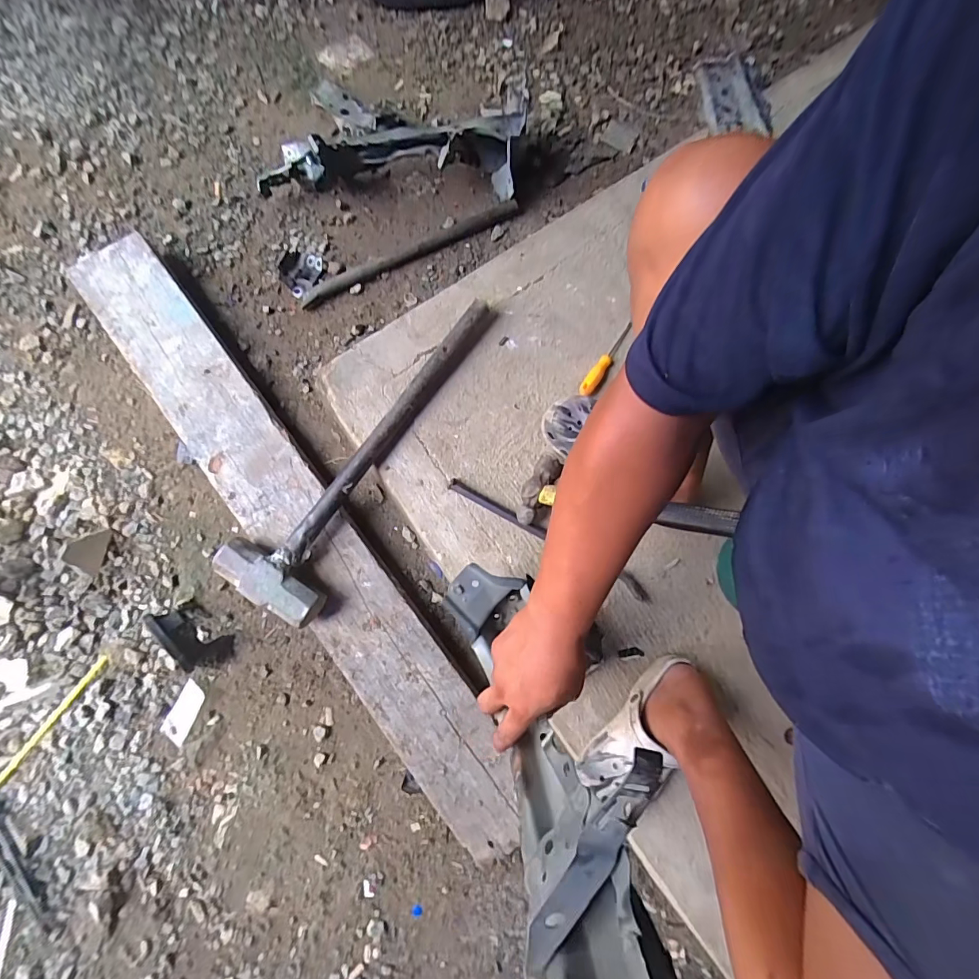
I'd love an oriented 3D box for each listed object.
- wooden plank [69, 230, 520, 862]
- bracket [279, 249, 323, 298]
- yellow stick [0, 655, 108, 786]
[{"bbox_3d":[-0.341,0.041,0.764,0.156,0.034,1.199,-37,83,-7],"label":"wooden plank"},{"bbox_3d":[-0.379,-0.435,0.883,0.068,0.020,0.093,29,80,4],"label":"bracket"},{"bbox_3d":[-0.732,0.387,0.739,0.015,0.004,0.247,35,81,5],"label":"yellow stick"}]

